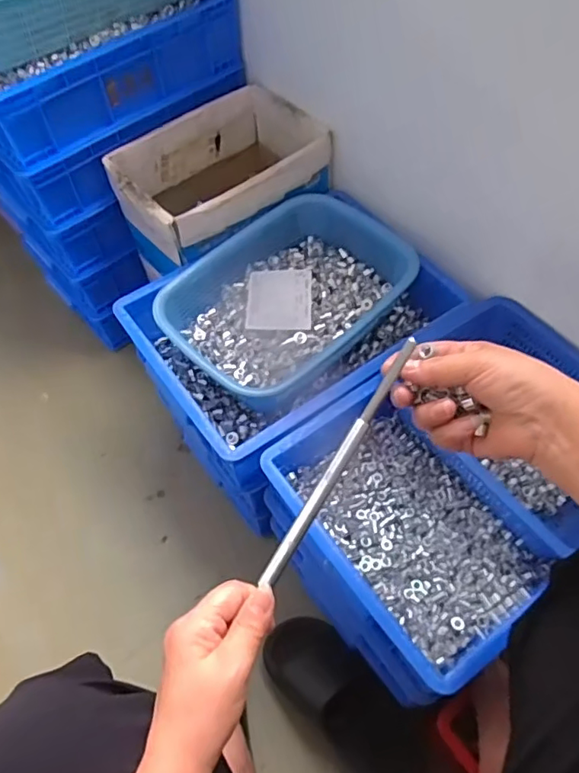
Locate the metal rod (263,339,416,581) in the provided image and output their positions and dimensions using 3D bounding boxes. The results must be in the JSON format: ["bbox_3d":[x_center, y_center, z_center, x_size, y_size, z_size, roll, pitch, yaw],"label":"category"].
[{"bbox_3d":[0.034,0.053,0.380,0.009,0.008,0.194,32,95,20],"label":"metal rod"}]

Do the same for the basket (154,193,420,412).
[{"bbox_3d":[-0.007,-0.127,0.792,0.339,0.086,0.249,-37,64,-20],"label":"basket"}]

